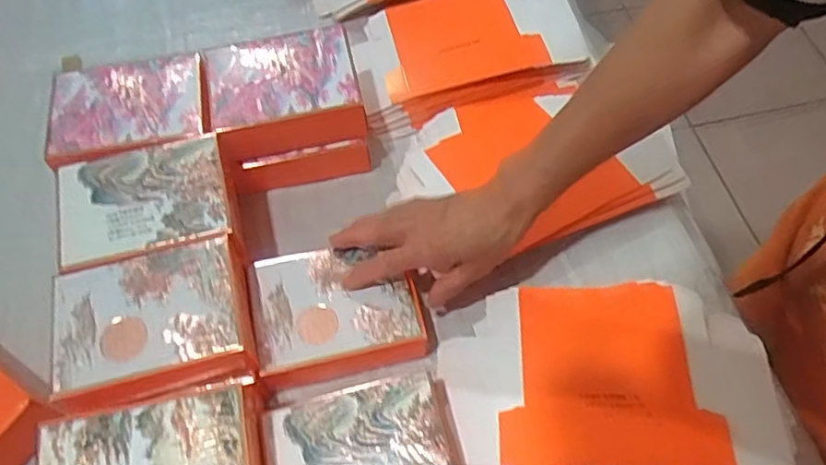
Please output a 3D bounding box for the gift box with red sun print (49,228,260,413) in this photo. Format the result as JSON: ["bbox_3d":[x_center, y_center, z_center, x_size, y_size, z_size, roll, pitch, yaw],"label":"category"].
[{"bbox_3d":[-0.185,0.069,0.457,0.136,0.046,0.104,-16,61,-7],"label":"gift box with red sun print"}]

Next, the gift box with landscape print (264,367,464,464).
[{"bbox_3d":[-0.031,0.166,0.453,0.133,0.060,0.098,-12,59,-6],"label":"gift box with landscape print"}]

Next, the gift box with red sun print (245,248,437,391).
[{"bbox_3d":[-0.062,0.065,0.515,0.129,0.047,0.105,-11,59,-6],"label":"gift box with red sun print"}]

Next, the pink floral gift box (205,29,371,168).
[{"bbox_3d":[-0.117,-0.129,0.567,0.132,0.054,0.100,-14,61,-6],"label":"pink floral gift box"}]

